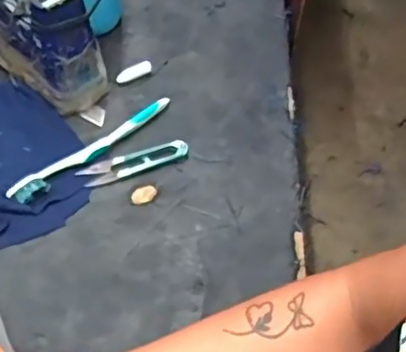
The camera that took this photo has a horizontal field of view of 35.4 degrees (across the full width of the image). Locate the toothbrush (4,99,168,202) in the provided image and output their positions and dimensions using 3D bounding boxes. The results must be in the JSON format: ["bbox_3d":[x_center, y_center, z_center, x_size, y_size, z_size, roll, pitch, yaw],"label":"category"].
[{"bbox_3d":[-0.099,-0.027,0.584,0.173,0.014,0.020,-38,65,-26],"label":"toothbrush"}]

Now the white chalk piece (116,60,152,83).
[{"bbox_3d":[-0.070,-0.105,0.642,0.036,0.015,0.014,-18,58,-16],"label":"white chalk piece"}]

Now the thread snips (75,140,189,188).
[{"bbox_3d":[-0.062,-0.012,0.584,0.101,0.008,0.021,-18,58,-16],"label":"thread snips"}]

